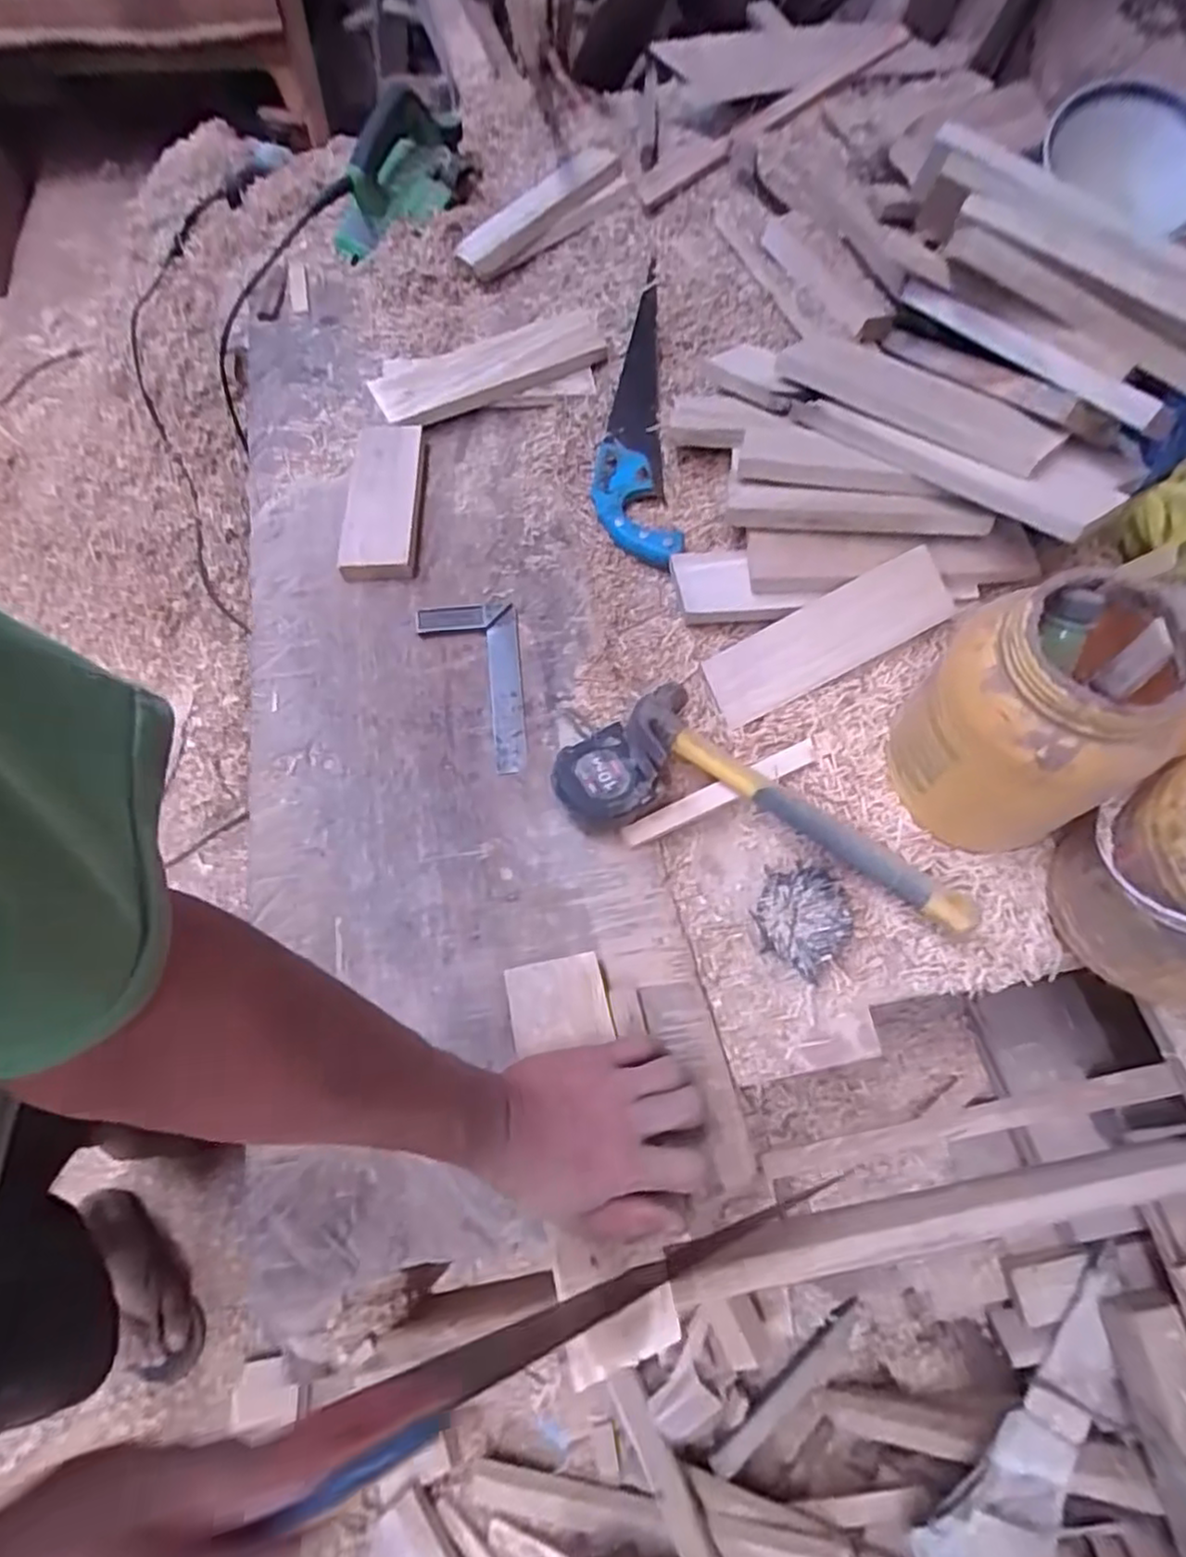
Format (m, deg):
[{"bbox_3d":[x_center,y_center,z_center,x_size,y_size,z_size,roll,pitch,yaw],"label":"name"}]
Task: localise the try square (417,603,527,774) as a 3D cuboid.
[{"bbox_3d":[-0.116,-0.089,0.647,0.096,0.011,0.188,-7,65,-3],"label":"try square"}]

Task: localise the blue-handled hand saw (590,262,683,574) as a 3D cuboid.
[{"bbox_3d":[0.043,-0.430,0.796,0.090,0.026,0.418,-2,65,0],"label":"blue-handled hand saw"}]

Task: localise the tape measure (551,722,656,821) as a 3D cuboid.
[{"bbox_3d":[0.006,0.004,0.595,0.082,0.045,0.081,-24,68,-15],"label":"tape measure"}]

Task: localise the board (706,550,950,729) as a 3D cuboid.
[{"bbox_3d":[0.220,-0.132,0.638,0.231,0.013,0.073,-27,90,5],"label":"board"}]

